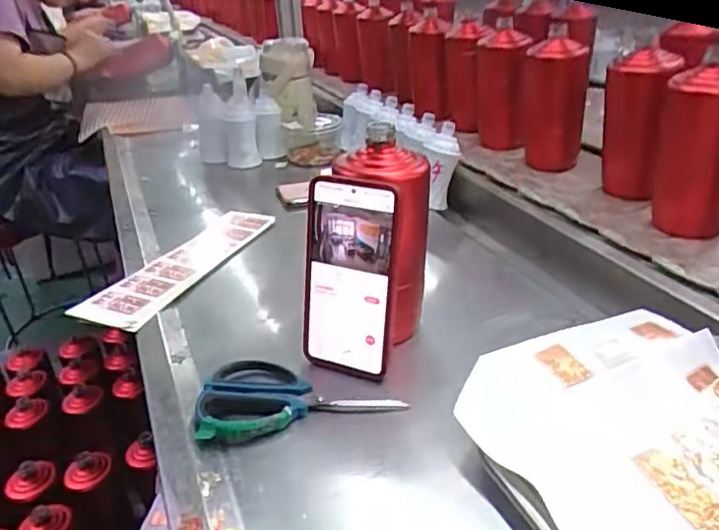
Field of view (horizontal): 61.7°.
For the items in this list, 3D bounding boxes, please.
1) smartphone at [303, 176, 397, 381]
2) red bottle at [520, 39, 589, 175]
[{"bbox_3d":[-0.013,0.012,0.511,0.083,0.166,0.015,10,16,24],"label":"smartphone"},{"bbox_3d":[0.295,-0.250,0.921,0.091,0.179,0.086,7,30,20],"label":"red bottle"}]

